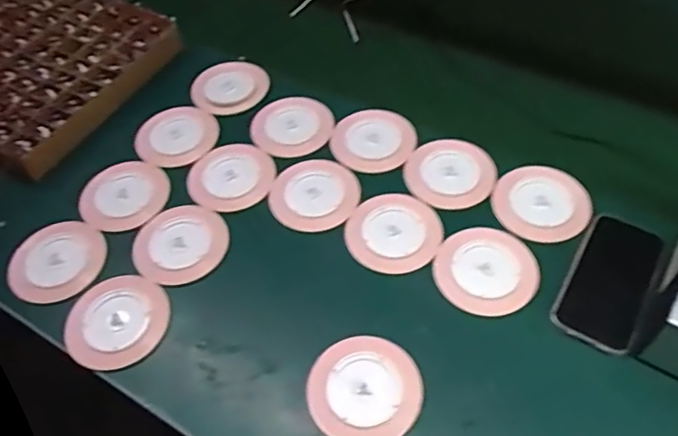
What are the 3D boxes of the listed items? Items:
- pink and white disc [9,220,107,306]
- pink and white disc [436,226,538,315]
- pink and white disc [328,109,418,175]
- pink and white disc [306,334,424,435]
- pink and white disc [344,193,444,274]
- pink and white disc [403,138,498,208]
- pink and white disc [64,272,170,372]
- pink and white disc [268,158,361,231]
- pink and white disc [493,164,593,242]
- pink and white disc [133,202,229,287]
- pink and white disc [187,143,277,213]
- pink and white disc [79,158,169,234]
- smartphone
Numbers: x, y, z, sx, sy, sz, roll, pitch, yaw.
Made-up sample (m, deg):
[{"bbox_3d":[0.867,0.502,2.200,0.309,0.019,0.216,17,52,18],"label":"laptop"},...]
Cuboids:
[{"bbox_3d":[-0.312,0.048,0.649,0.099,0.018,0.090,-2,53,2],"label":"pink and white disc"},{"bbox_3d":[0.148,0.053,0.597,0.096,0.016,0.099,-2,53,2],"label":"pink and white disc"},{"bbox_3d":[0.042,-0.098,0.710,0.100,0.016,0.087,5,54,7],"label":"pink and white disc"},{"bbox_3d":[0.022,0.157,0.534,0.100,0.009,0.099,-2,53,2],"label":"pink and white disc"},{"bbox_3d":[0.060,0.015,0.637,0.100,0.008,0.097,-2,53,2],"label":"pink and white disc"},{"bbox_3d":[0.129,-0.056,0.676,0.101,0.011,0.093,-2,53,2],"label":"pink and white disc"},{"bbox_3d":[-0.228,0.103,0.598,0.101,0.005,0.100,-2,53,2],"label":"pink and white disc"},{"bbox_3d":[-0.028,-0.030,0.676,0.100,0.011,0.100,-2,53,2],"label":"pink and white disc"},{"bbox_3d":[0.221,-0.018,0.641,0.102,0.011,0.094,-2,53,2],"label":"pink and white disc"},{"bbox_3d":[-0.175,0.027,0.647,0.100,0.004,0.099,-2,53,2],"label":"pink and white disc"},{"bbox_3d":[-0.128,-0.049,0.698,0.100,0.007,0.095,-2,53,2],"label":"pink and white disc"},{"bbox_3d":[-0.254,-0.028,0.691,0.099,0.016,0.095,-2,53,2],"label":"pink and white disc"},{"bbox_3d":[0.267,0.060,0.573,0.071,0.007,0.140,22,62,28],"label":"smartphone"}]

